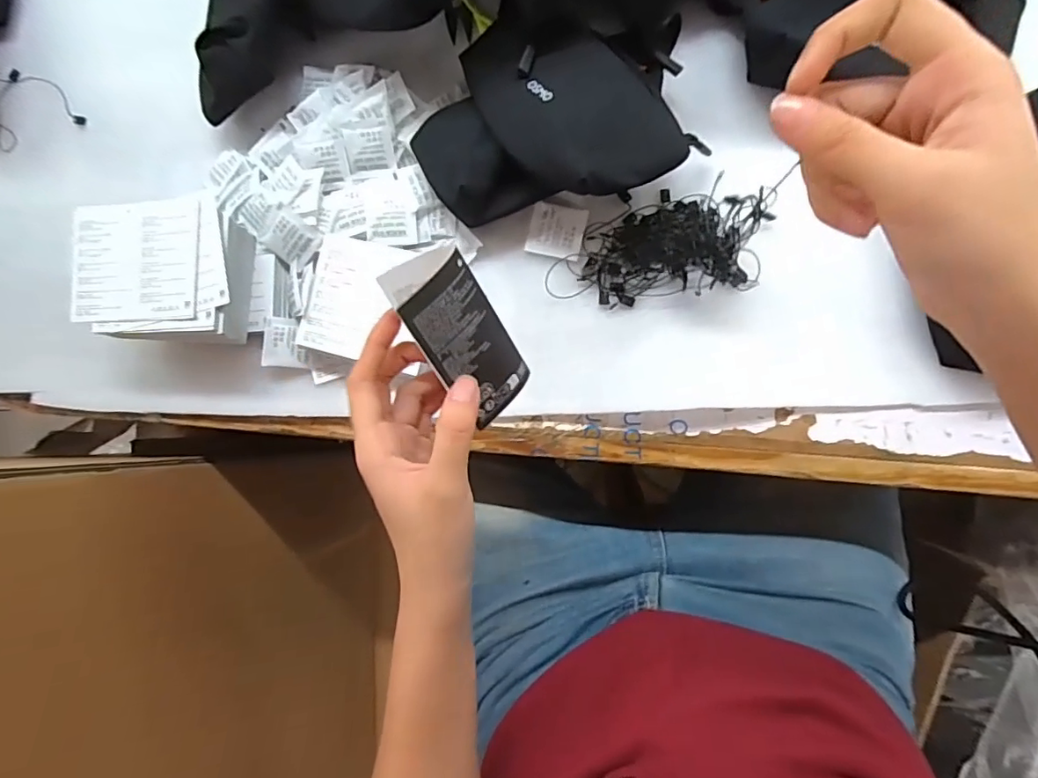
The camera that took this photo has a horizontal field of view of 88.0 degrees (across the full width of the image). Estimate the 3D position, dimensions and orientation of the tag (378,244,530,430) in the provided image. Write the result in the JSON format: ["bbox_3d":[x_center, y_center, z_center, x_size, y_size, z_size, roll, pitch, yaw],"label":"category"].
[{"bbox_3d":[-0.027,-0.028,0.275,0.005,0.101,0.047,16,58,42],"label":"tag"}]

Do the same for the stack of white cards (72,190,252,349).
[{"bbox_3d":[-0.273,-0.096,0.427,0.137,0.053,0.117,4,86,9],"label":"stack of white cards"}]

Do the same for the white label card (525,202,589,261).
[{"bbox_3d":[0.029,-0.121,0.409,0.042,0.004,0.039,15,88,10],"label":"white label card"}]

